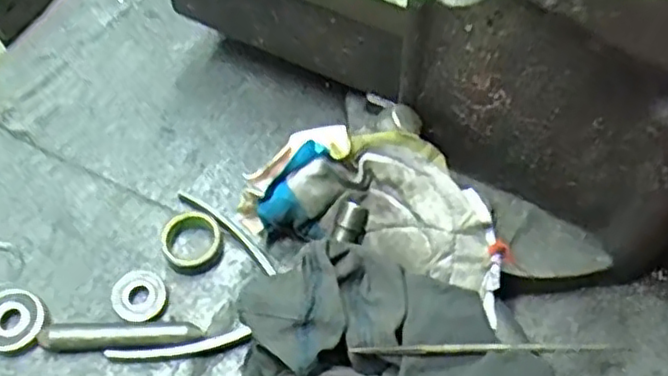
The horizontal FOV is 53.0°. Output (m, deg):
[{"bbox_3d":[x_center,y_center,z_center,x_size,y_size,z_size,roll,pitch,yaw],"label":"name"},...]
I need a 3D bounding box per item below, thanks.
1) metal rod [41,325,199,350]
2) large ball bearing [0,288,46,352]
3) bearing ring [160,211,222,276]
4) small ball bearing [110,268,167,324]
[{"bbox_3d":[-0.137,0.099,0.435,0.099,0.016,0.015,1,61,-2],"label":"metal rod"},{"bbox_3d":[-0.210,0.087,0.436,0.040,0.014,0.039,1,61,-2],"label":"large ball bearing"},{"bbox_3d":[-0.097,0.037,0.459,0.039,0.016,0.041,1,61,-2],"label":"bearing ring"},{"bbox_3d":[-0.129,0.073,0.445,0.034,0.012,0.037,1,61,-2],"label":"small ball bearing"}]

